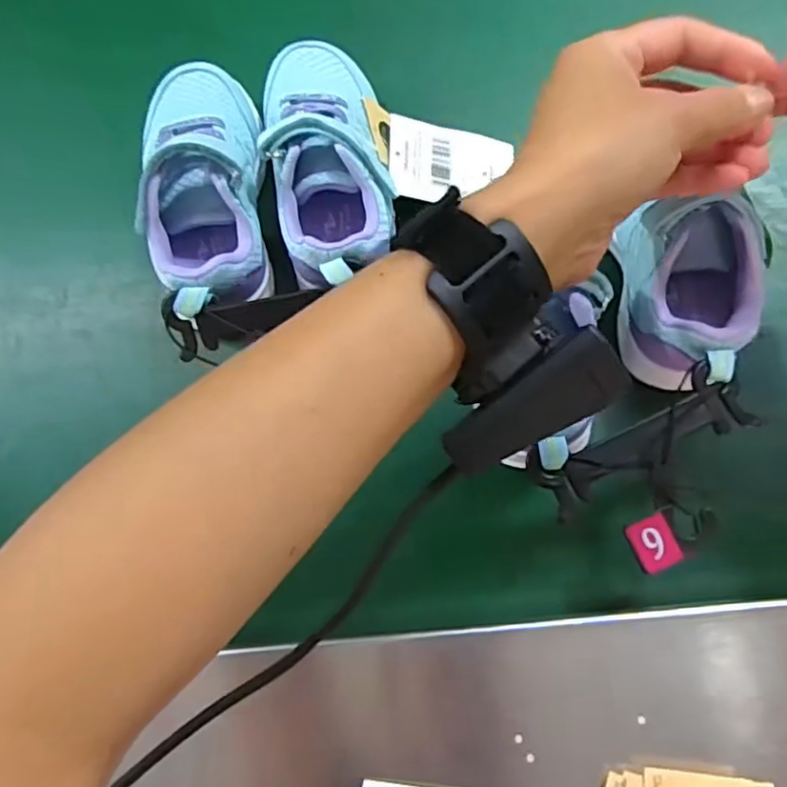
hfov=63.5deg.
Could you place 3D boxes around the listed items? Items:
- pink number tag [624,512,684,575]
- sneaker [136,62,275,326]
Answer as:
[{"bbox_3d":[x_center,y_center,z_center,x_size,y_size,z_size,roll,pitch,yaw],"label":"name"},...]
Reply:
[{"bbox_3d":[0.114,0.065,0.277,0.018,0.006,0.022,-24,76,-4],"label":"pink number tag"},{"bbox_3d":[-0.102,-0.112,0.345,0.056,0.078,0.154,-6,75,1],"label":"sneaker"}]

